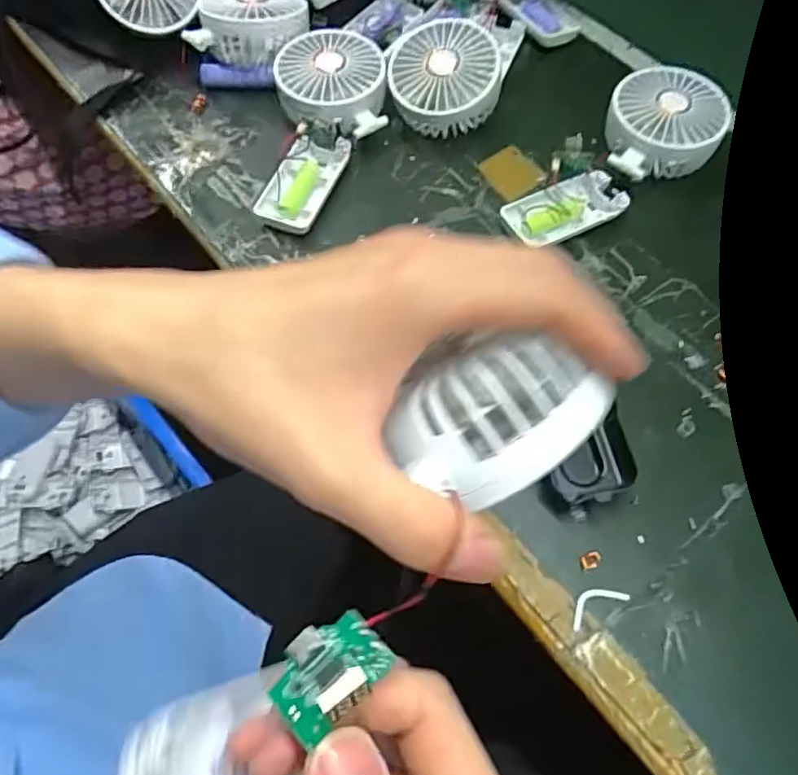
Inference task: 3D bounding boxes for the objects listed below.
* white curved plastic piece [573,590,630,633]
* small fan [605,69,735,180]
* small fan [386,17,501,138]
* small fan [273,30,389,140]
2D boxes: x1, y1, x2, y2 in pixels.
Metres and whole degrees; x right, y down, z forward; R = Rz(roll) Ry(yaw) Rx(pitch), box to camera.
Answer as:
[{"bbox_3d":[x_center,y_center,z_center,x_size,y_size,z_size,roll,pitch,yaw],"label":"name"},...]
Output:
[{"bbox_3d":[0.110,0.120,0.345,0.035,0.004,0.015,-24,66,-14],"label":"white curved plastic piece"},{"bbox_3d":[0.201,-0.198,0.474,0.082,0.045,0.090,8,62,2],"label":"small fan"},{"bbox_3d":[0.037,-0.245,0.491,0.084,0.039,0.080,4,84,13],"label":"small fan"},{"bbox_3d":[-0.054,-0.240,0.502,0.084,0.050,0.089,-2,62,-3],"label":"small fan"}]

